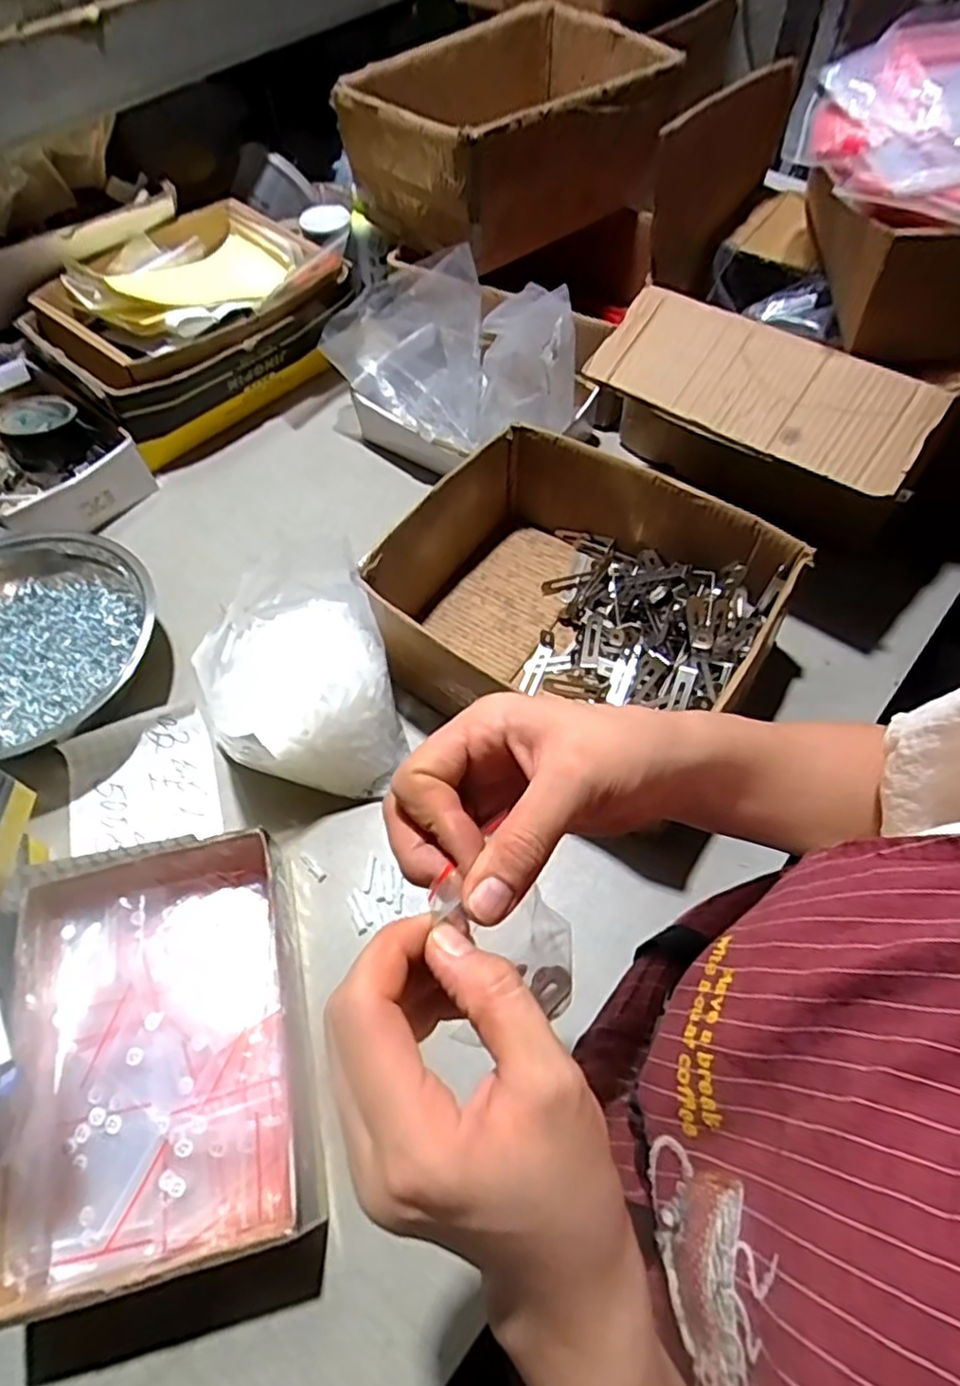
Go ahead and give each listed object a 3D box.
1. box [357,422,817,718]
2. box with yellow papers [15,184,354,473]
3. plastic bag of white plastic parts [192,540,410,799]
[{"bbox_3d":[0.082,-0.077,0.627,0.323,0.116,0.272,26,63,16],"label":"box"},{"bbox_3d":[-0.351,-0.464,0.847,0.342,0.128,0.253,-35,64,-18],"label":"box with yellow papers"},{"bbox_3d":[-0.156,-0.006,0.593,0.159,0.113,0.197,-21,61,-10],"label":"plastic bag of white plastic parts"}]

